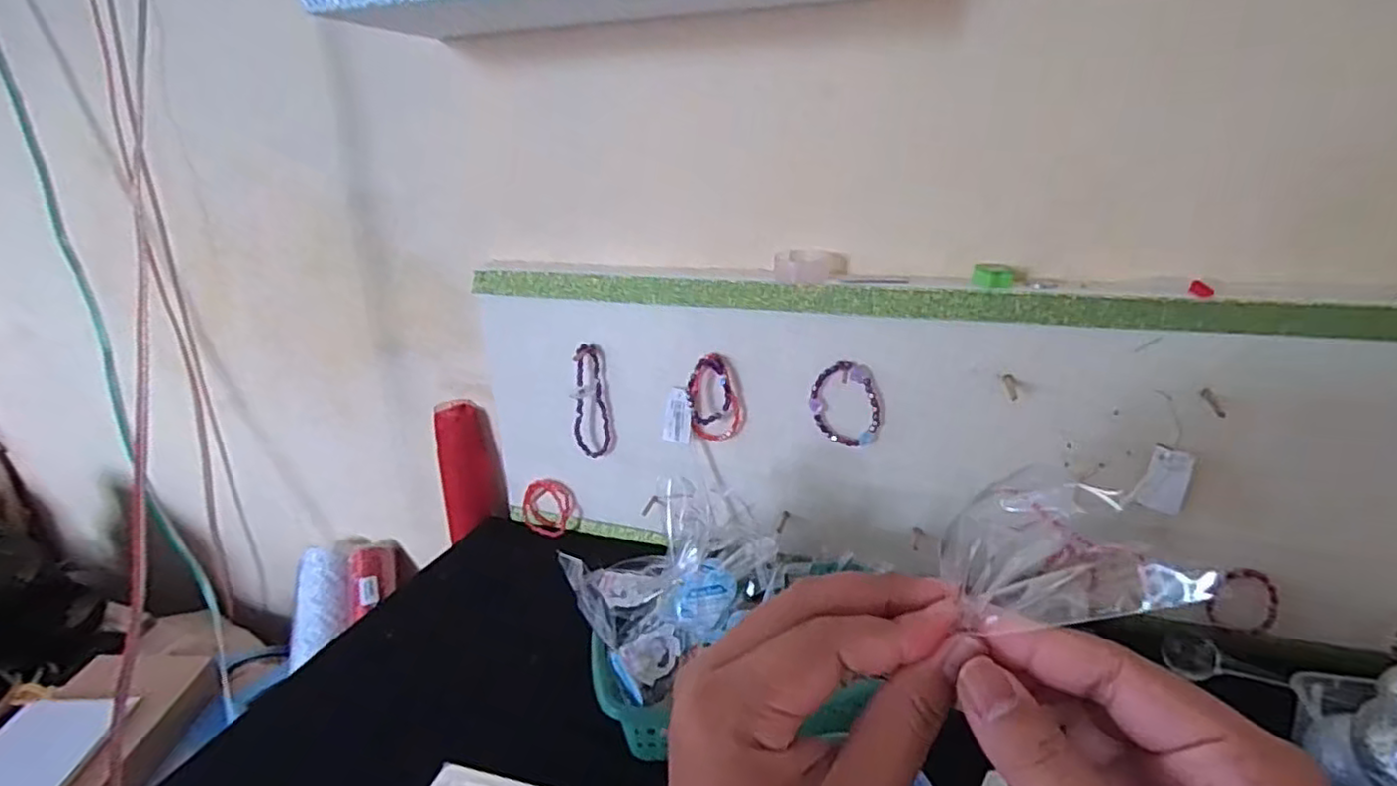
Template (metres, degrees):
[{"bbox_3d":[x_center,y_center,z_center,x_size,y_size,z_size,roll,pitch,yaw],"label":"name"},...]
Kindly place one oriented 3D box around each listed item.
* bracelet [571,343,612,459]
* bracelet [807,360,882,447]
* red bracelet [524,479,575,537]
[{"bbox_3d":[-0.114,0.009,0.699,0.038,0.123,0.007,-7,22,-15],"label":"bracelet"},{"bbox_3d":[0.137,0.010,0.620,0.065,0.080,0.011,6,22,16],"label":"bracelet"},{"bbox_3d":[-0.174,0.131,0.765,0.060,0.069,0.024,11,24,26],"label":"red bracelet"}]

